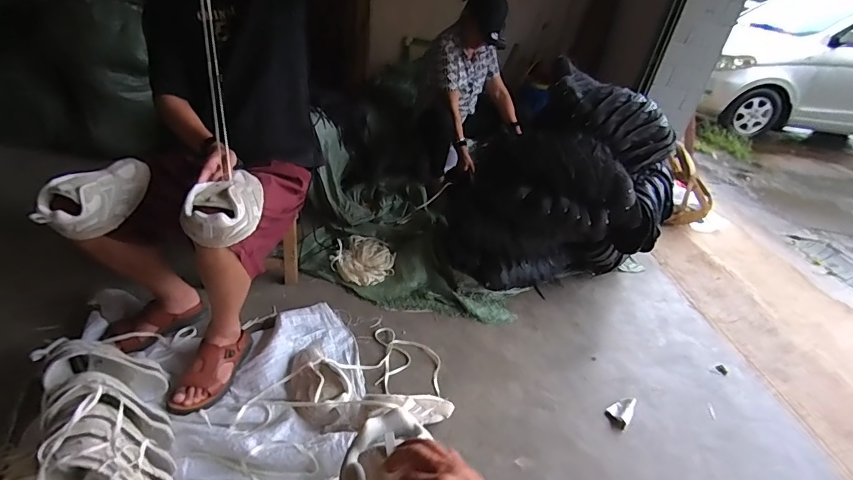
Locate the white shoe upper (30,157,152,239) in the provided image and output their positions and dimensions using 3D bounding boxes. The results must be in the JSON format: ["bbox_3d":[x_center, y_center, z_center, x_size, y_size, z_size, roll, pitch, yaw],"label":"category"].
[{"bbox_3d":[-0.765,-0.100,1.019,0.125,0.107,0.278,20,34,15],"label":"white shoe upper"}]

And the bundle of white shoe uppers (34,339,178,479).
[{"bbox_3d":[-0.730,0.424,0.994,0.250,0.165,0.600,-17,41,-35],"label":"bundle of white shoe uppers"}]

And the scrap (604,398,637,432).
[{"bbox_3d":[0.620,0.543,1.380,0.073,0.034,0.131,30,37,27],"label":"scrap"}]

